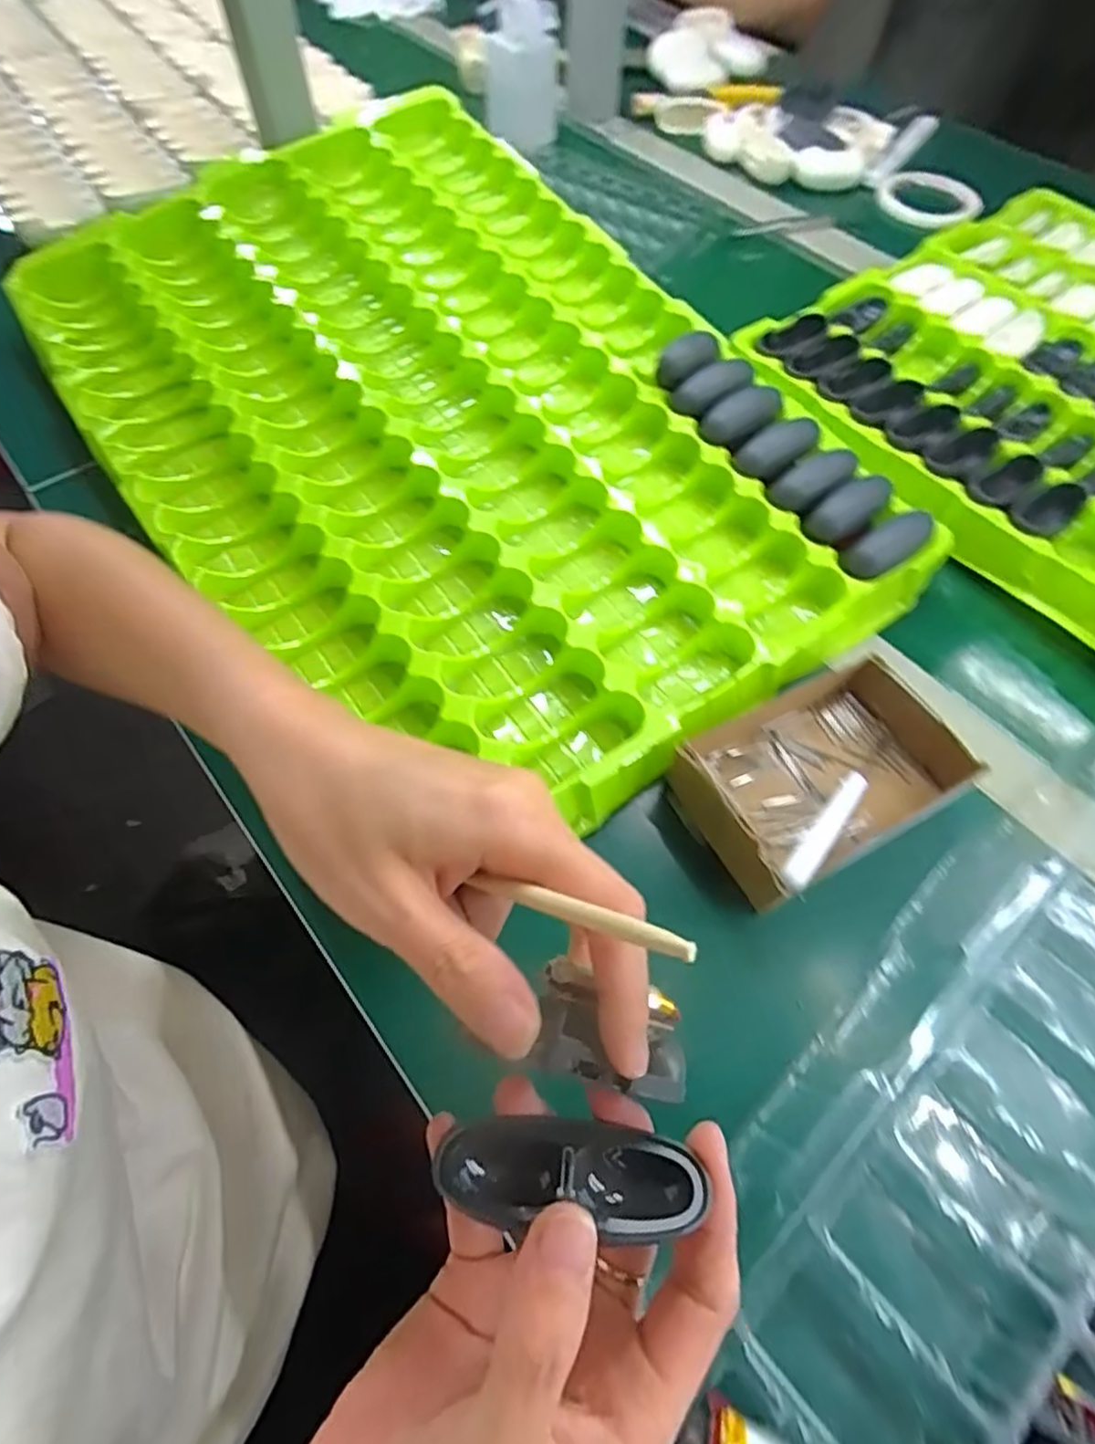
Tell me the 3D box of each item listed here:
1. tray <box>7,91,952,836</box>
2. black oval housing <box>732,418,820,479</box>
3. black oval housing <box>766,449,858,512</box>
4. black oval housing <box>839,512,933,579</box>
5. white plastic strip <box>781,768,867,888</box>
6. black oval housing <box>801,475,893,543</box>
[{"bbox_3d":[-0.079,-0.218,0.427,0.375,0.037,0.562,-30,66,-16],"label":"tray"},{"bbox_3d":[0.144,-0.168,0.409,0.062,0.018,0.027,-28,65,-15],"label":"black oval housing"},{"bbox_3d":[0.164,-0.146,0.401,0.062,0.018,0.028,-27,65,-15],"label":"black oval housing"},{"bbox_3d":[0.197,-0.103,0.378,0.061,0.014,0.023,-27,65,-15],"label":"black oval housing"},{"bbox_3d":[0.124,0.045,0.292,0.011,0.006,0.080,39,50,18],"label":"white plastic strip"},{"bbox_3d":[0.181,-0.128,0.391,0.058,0.014,0.027,-37,68,-19],"label":"black oval housing"}]

